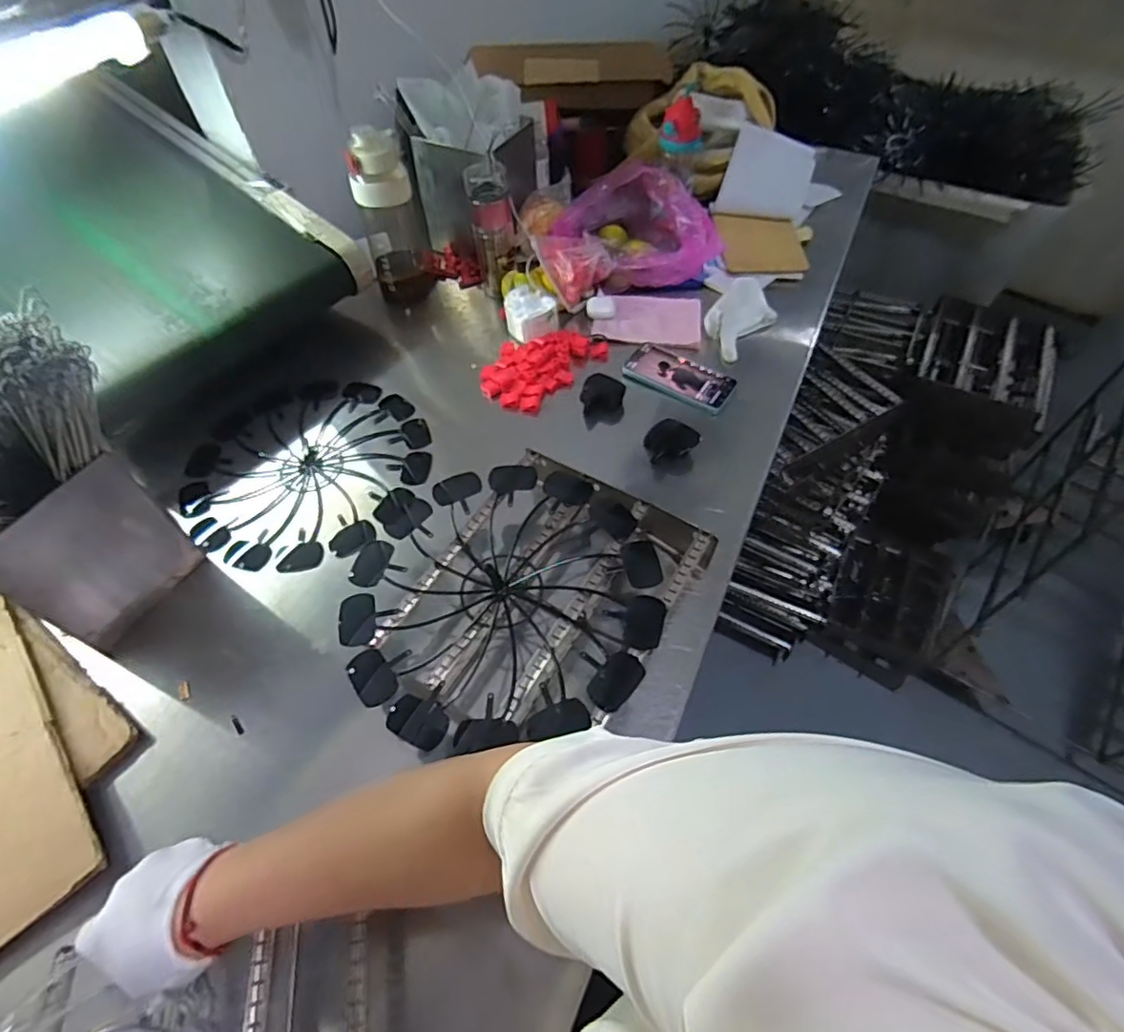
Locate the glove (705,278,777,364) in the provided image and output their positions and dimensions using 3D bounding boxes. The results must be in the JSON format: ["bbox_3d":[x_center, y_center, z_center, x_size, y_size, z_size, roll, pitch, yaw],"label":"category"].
[{"bbox_3d":[0.292,-0.323,0.955,0.095,0.031,0.187,30,60,20],"label":"glove"}]

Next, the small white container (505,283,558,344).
[{"bbox_3d":[-0.048,-0.326,0.947,0.079,0.054,0.078,-15,56,-9],"label":"small white container"}]

